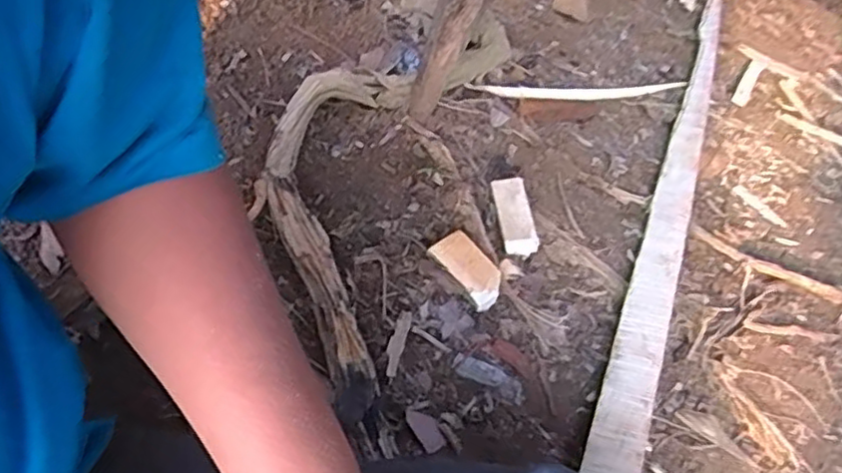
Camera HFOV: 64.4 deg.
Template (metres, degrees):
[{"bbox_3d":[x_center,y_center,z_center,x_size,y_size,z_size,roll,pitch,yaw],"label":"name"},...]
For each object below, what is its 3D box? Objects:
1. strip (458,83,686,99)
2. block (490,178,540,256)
[{"bbox_3d":[0.260,-0.228,1.040,0.512,0.020,0.027,-10,43,-39],"label":"strip"},{"bbox_3d":[0.108,-0.024,0.774,0.038,0.028,0.091,-12,65,0],"label":"block"}]

